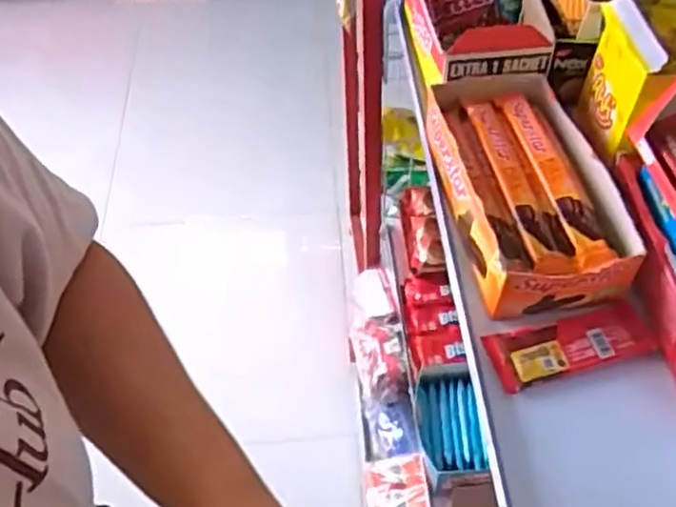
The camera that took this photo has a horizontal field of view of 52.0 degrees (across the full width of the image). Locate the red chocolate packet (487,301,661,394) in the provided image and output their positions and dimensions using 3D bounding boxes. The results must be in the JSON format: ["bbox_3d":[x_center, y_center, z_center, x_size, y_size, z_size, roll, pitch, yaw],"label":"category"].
[{"bbox_3d":[0.170,0.067,0.509,0.116,0.007,0.044,-14,54,-8],"label":"red chocolate packet"}]

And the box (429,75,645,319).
[{"bbox_3d":[0.151,-0.057,0.571,0.114,0.048,0.219,-10,53,-5],"label":"box"}]

